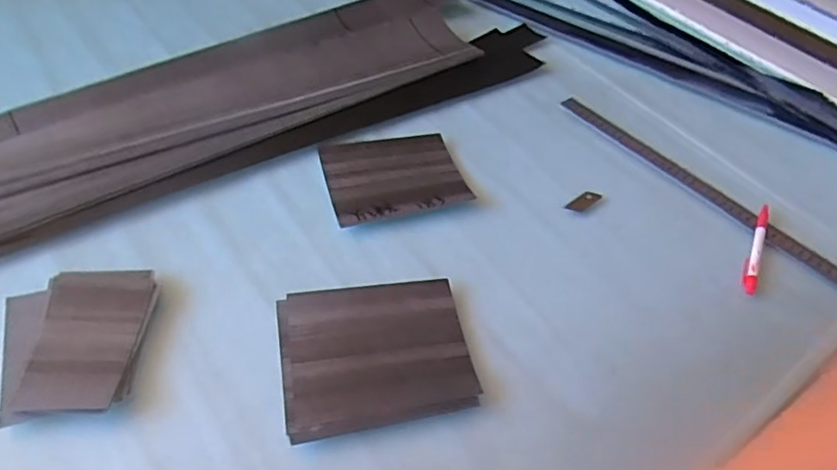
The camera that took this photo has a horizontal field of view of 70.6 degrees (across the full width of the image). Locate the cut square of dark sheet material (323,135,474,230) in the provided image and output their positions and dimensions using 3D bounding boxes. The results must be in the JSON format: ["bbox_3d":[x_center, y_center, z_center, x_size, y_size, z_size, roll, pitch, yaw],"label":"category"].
[{"bbox_3d":[-0.027,-0.065,0.634,0.142,0.011,0.118,-12,50,-16],"label":"cut square of dark sheet material"}]

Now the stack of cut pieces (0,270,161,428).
[{"bbox_3d":[-0.278,0.083,0.473,0.113,0.019,0.135,-3,48,-8],"label":"stack of cut pieces"}]

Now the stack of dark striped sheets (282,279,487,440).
[{"bbox_3d":[-0.035,0.096,0.486,0.149,0.013,0.128,-7,49,-11],"label":"stack of dark striped sheets"}]

